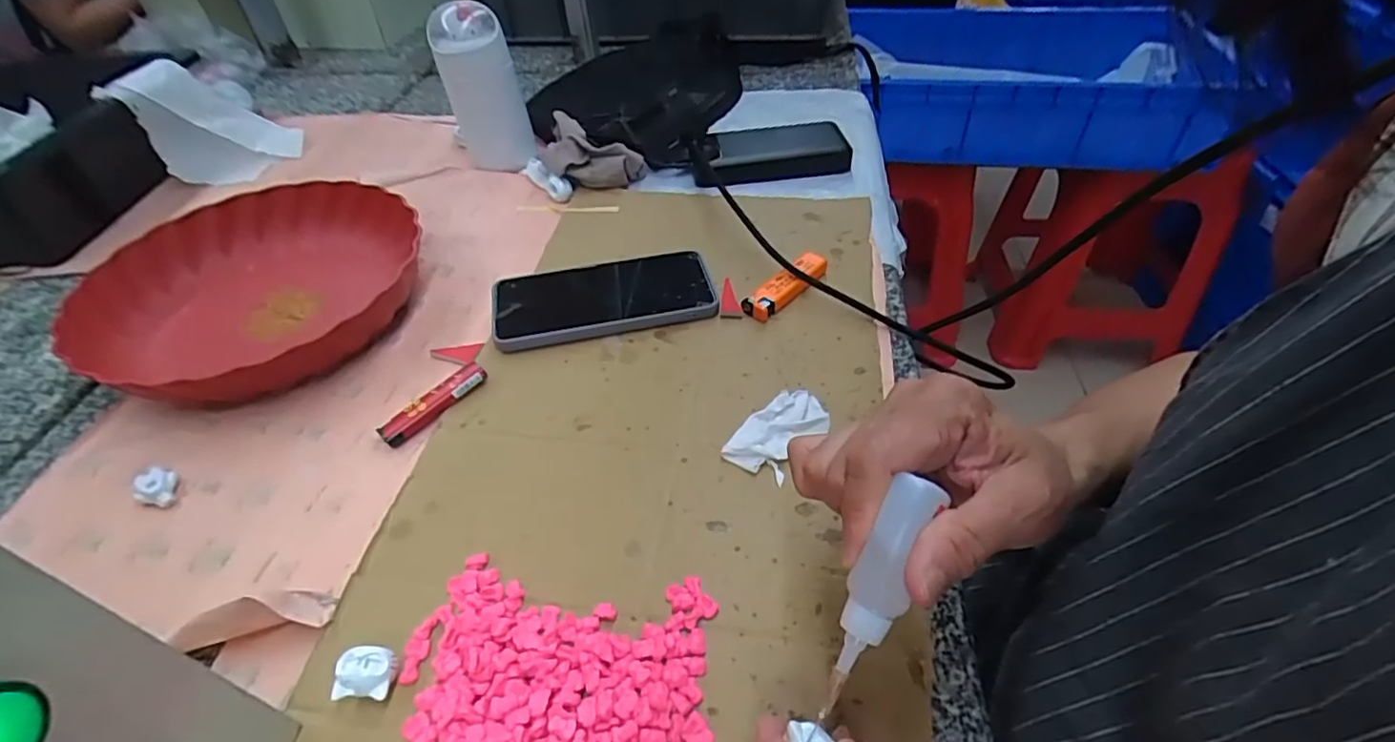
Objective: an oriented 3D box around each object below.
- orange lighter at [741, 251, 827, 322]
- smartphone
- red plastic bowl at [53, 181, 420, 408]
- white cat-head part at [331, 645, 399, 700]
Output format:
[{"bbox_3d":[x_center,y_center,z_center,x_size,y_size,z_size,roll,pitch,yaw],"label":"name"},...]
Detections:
[{"bbox_3d":[0.068,-0.065,0.474,0.024,0.015,0.081,34,55,29],"label":"orange lighter"},{"bbox_3d":[-0.070,-0.057,0.473,0.160,0.016,0.079,-9,46,-8],"label":"smartphone"},{"bbox_3d":[-0.329,-0.063,0.477,0.232,0.047,0.233,0,46,0],"label":"red plastic bowl"},{"bbox_3d":[-0.151,0.139,0.287,0.026,0.020,0.019,0,46,0],"label":"white cat-head part"}]

